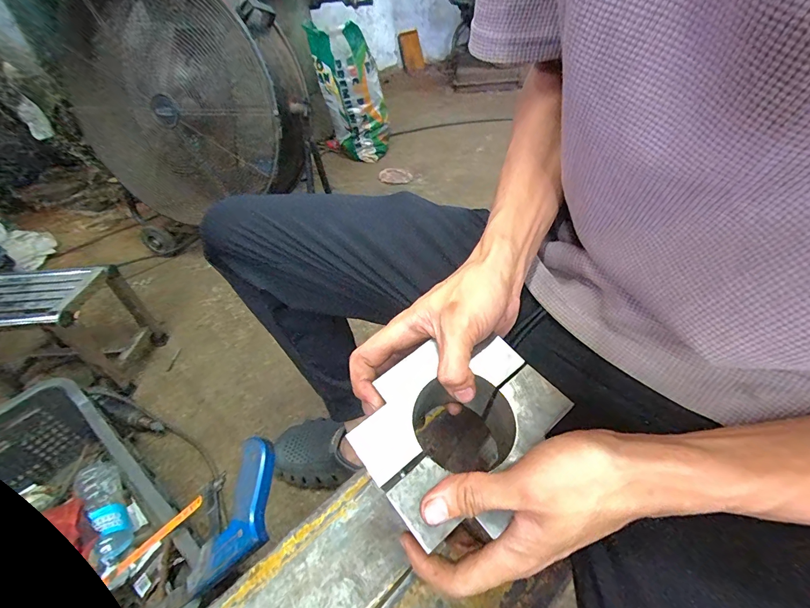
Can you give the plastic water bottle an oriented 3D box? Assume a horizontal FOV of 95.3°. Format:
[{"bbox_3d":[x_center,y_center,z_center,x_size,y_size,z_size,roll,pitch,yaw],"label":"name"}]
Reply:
[{"bbox_3d":[-0.500,0.345,0.622,0.053,0.069,0.193,-34,49,-29],"label":"plastic water bottle"}]

